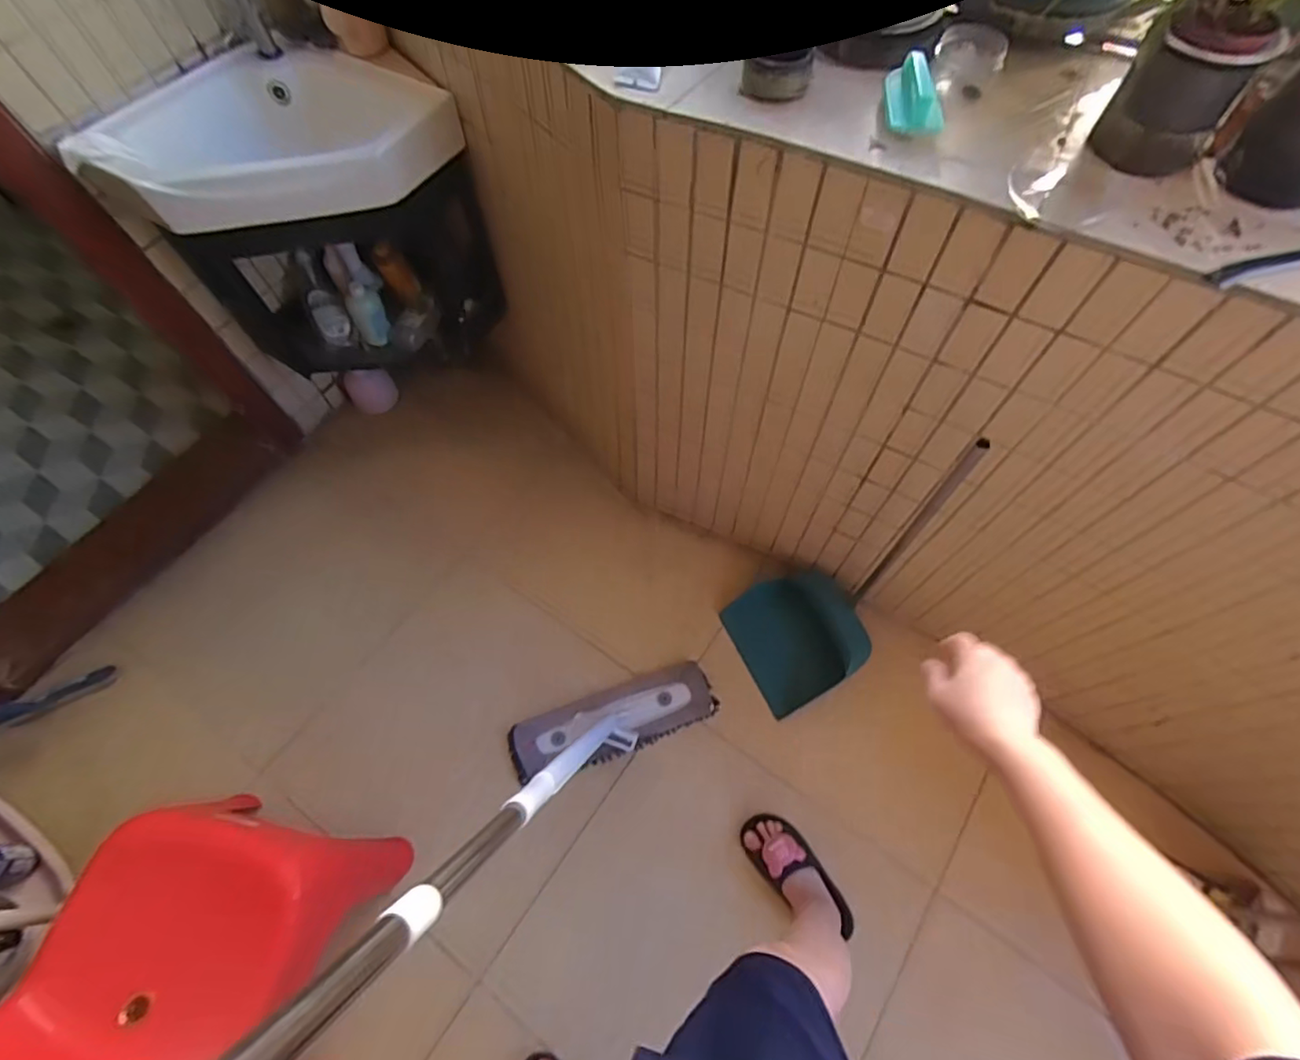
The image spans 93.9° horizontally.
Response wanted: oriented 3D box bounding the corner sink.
[{"bbox_3d":[-0.645,-0.693,1.065,0.539,0.170,0.319,-29,67,-13],"label":"corner sink"}]

